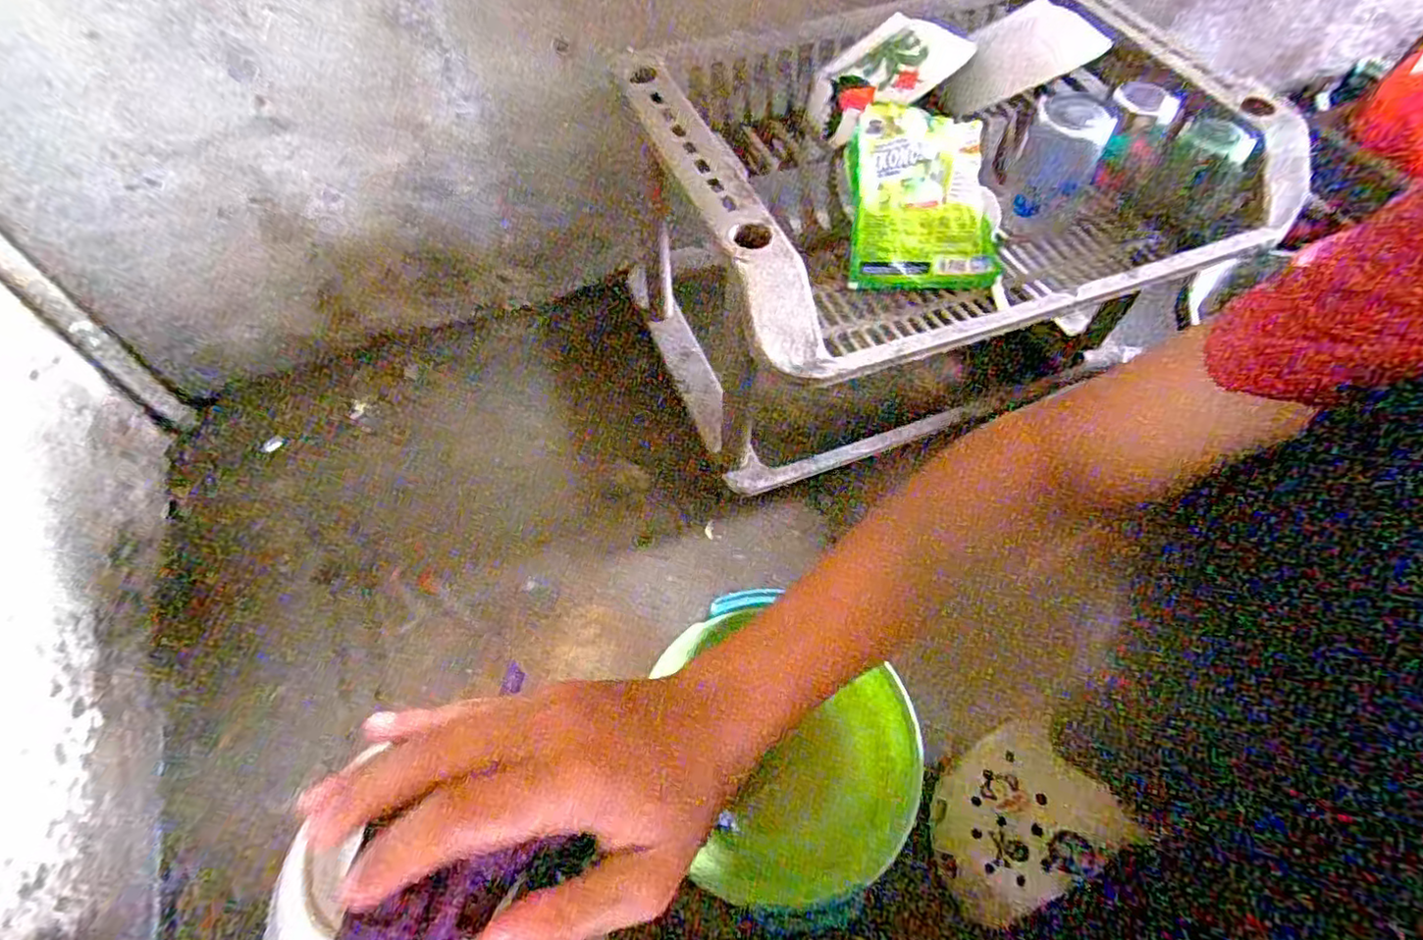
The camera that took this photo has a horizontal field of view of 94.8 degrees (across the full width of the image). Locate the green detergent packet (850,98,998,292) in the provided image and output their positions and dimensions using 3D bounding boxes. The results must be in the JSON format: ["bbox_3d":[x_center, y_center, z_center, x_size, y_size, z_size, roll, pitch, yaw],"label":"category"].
[{"bbox_3d":[0.166,-0.214,0.516,0.119,0.016,0.135,-6,101,-5],"label":"green detergent packet"}]

